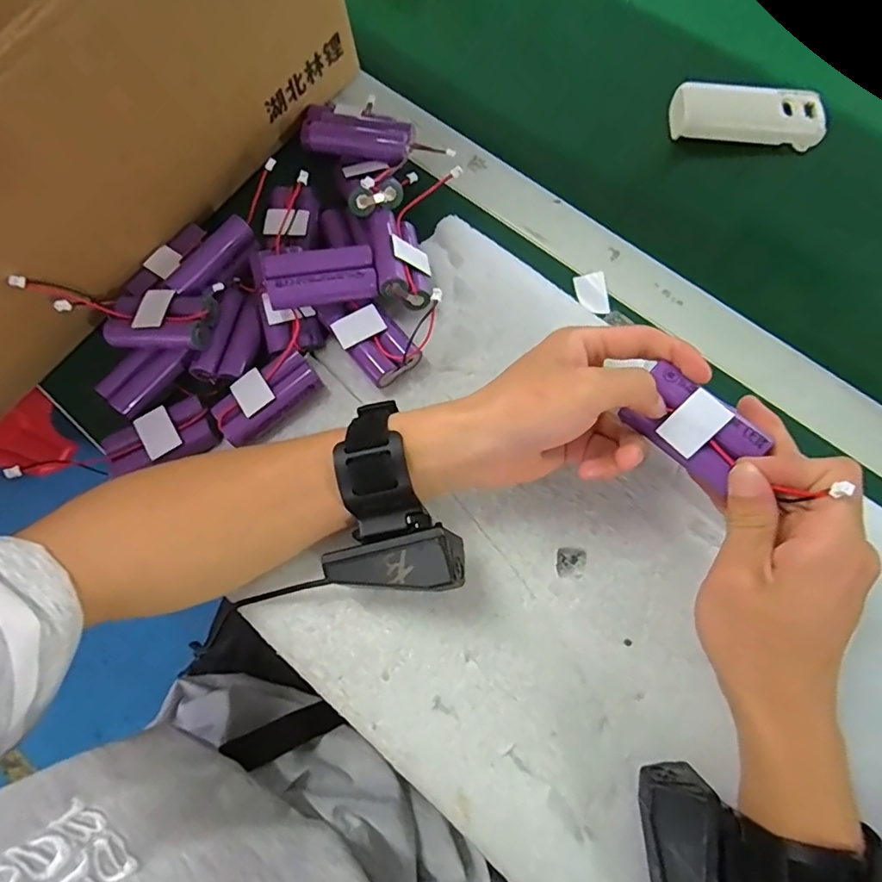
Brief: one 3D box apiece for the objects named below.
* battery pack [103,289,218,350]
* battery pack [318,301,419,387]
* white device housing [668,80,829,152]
[{"bbox_3d":[-0.178,-0.076,0.339,0.069,0.020,0.036,5,74,4],"label":"battery pack"},{"bbox_3d":[-0.046,-0.067,0.339,0.035,0.021,0.063,-41,76,-9],"label":"battery pack"},{"bbox_3d":[0.224,-0.239,0.391,0.108,0.018,0.036,4,74,4],"label":"white device housing"}]

